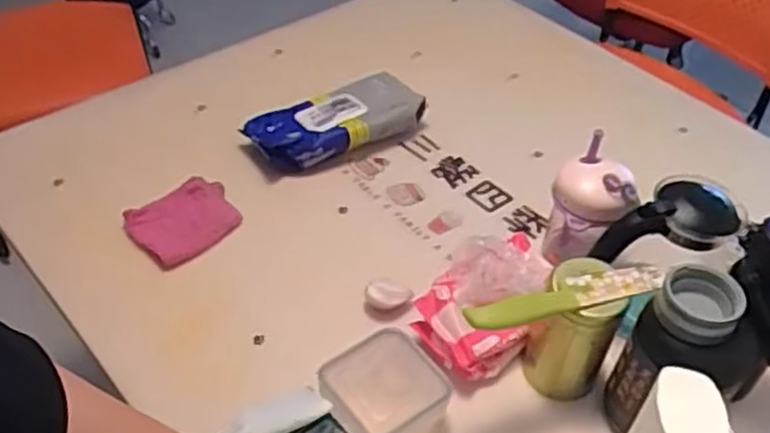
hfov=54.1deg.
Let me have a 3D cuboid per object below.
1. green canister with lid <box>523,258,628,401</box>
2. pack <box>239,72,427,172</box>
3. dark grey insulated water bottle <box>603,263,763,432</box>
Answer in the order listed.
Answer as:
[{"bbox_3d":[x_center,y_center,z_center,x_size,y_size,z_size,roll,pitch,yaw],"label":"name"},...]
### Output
[{"bbox_3d":[0.194,0.122,0.801,0.070,0.147,0.080,-14,48,-17],"label":"green canister with lid"},{"bbox_3d":[-0.066,-0.133,1.079,0.255,0.051,0.103,-19,49,-21],"label":"pack"},{"bbox_3d":[0.281,0.140,0.728,0.091,0.179,0.101,-1,45,-5],"label":"dark grey insulated water bottle"}]

